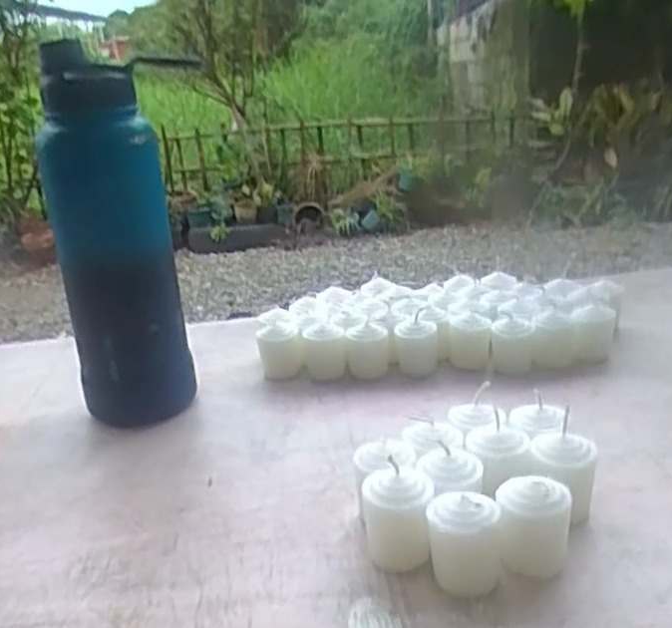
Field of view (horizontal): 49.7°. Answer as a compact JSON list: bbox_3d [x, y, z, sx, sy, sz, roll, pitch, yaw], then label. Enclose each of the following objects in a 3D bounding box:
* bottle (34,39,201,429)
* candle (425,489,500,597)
[{"bbox_3d":[-0.172,-0.053,0.576,0.080,0.286,0.082,-22,26,-40],"label":"bottle"},{"bbox_3d":[0.067,0.121,0.382,0.034,0.048,0.032,4,21,21],"label":"candle"}]

